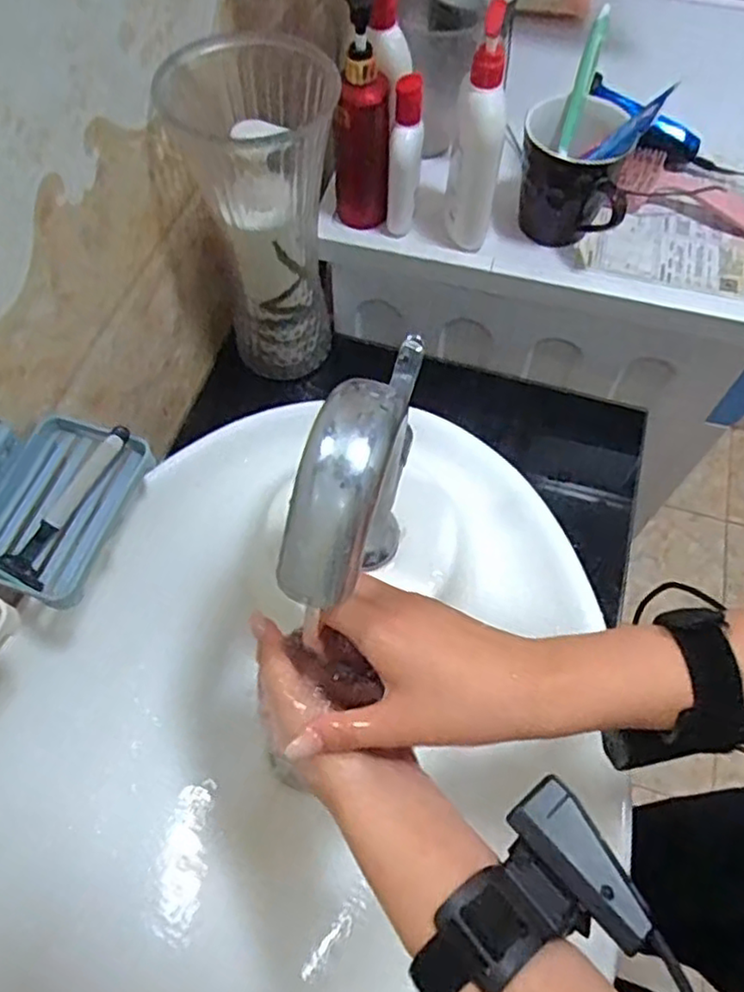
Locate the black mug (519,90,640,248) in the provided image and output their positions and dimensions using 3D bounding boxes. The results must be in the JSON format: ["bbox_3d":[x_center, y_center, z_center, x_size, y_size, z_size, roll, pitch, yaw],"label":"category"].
[{"bbox_3d":[0.187,-0.306,0.648,0.093,0.100,0.120,8,61,3],"label":"black mug"}]

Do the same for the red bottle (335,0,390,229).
[{"bbox_3d":[-0.010,-0.342,0.613,0.050,0.193,0.049,2,61,0],"label":"red bottle"}]

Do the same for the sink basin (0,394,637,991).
[{"bbox_3d":[-0.076,0.187,0.473,0.374,0.128,0.570,18,63,9],"label":"sink basin"}]

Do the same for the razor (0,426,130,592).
[{"bbox_3d":[-0.203,0.003,0.452,0.034,0.018,0.120,22,63,11],"label":"razor"}]

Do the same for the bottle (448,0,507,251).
[{"bbox_3d":[0.094,-0.315,0.596,0.041,0.208,0.045,6,61,2],"label":"bottle"}]

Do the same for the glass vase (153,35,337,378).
[{"bbox_3d":[-0.095,-0.248,0.636,0.139,0.278,0.132,-7,62,-5],"label":"glass vase"}]

